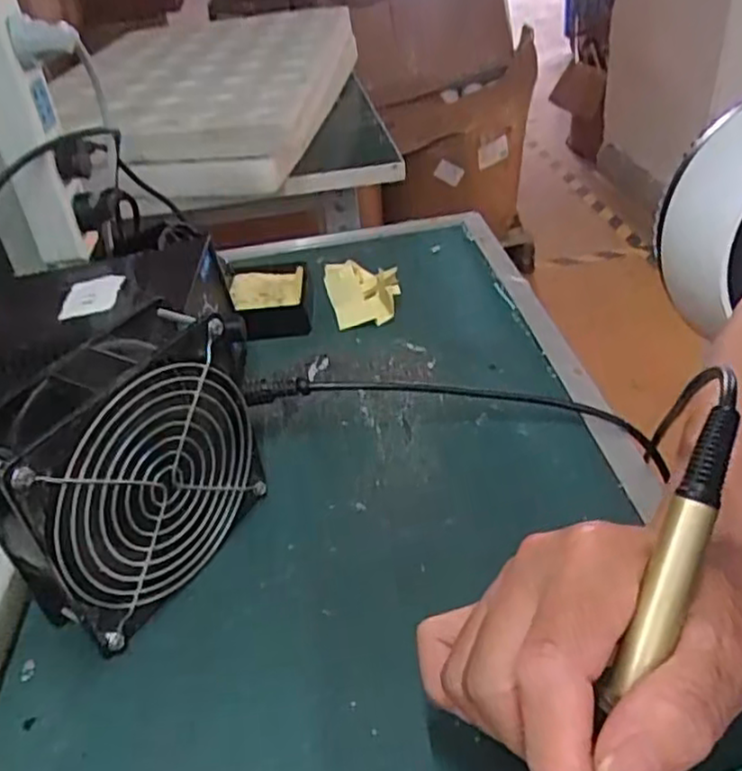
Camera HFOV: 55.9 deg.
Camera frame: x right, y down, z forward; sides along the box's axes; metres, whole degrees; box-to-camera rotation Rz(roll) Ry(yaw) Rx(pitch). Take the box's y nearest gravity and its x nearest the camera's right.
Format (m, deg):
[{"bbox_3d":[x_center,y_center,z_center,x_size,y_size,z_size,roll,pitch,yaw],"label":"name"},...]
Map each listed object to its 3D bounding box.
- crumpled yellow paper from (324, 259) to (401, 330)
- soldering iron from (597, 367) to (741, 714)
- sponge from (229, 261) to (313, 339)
[{"bbox_3d":[-0.007,-0.071,0.536,0.055,0.022,0.066,-6,37,1],"label":"crumpled yellow paper"},{"bbox_3d":[0.068,0.098,0.194,0.019,0.013,0.210,17,79,29],"label":"soldering iron"},{"bbox_3d":[-0.076,-0.064,0.534,0.058,0.026,0.077,-7,37,-1],"label":"sponge"}]

